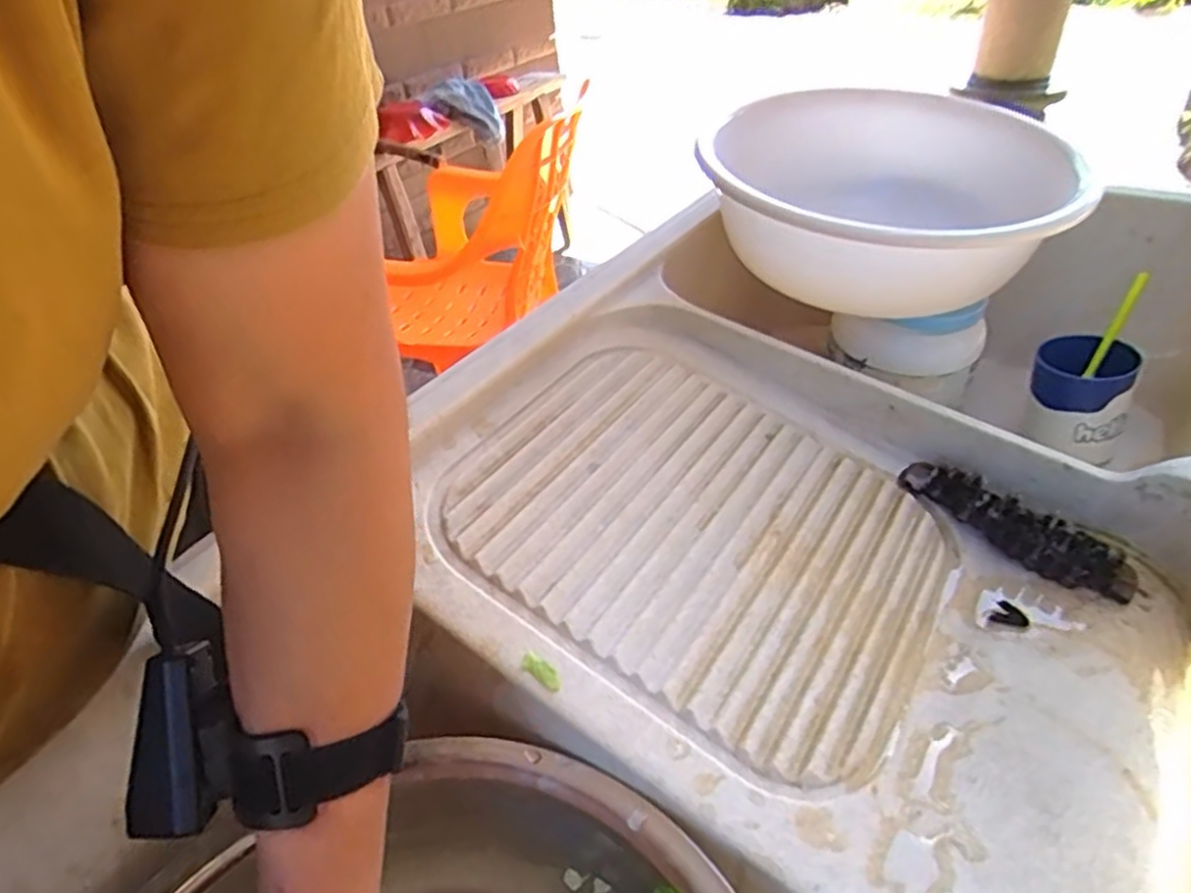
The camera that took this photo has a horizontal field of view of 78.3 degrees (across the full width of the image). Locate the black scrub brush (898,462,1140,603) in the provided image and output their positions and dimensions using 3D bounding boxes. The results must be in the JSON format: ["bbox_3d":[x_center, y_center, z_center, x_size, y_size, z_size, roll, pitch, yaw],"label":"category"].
[{"bbox_3d":[0.279,0.052,0.493,0.150,0.038,0.029,27,49,35],"label":"black scrub brush"}]

